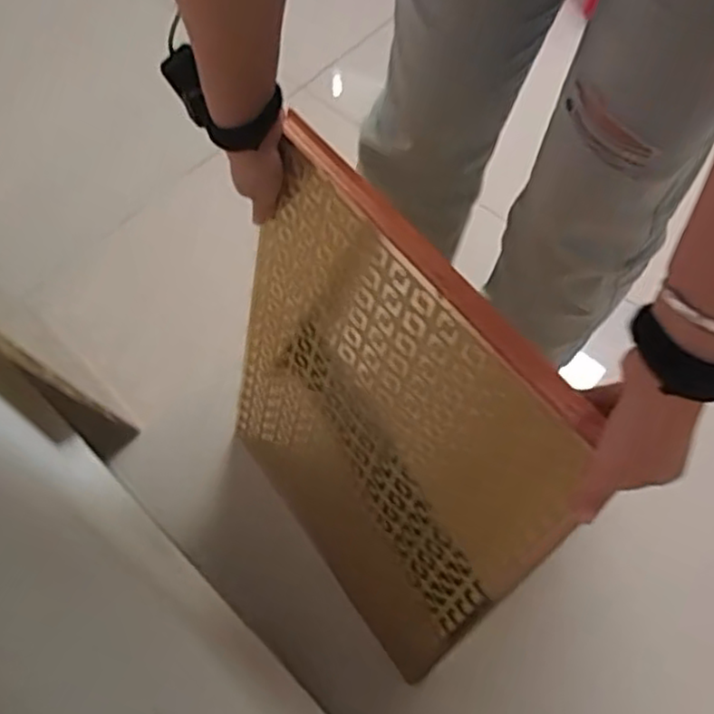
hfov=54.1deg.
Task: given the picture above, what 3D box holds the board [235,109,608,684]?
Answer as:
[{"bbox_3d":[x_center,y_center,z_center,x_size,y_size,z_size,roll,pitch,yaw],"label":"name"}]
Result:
[{"bbox_3d":[0.007,0.087,0.704,0.023,0.509,0.381,-25,62,-31],"label":"board"}]

